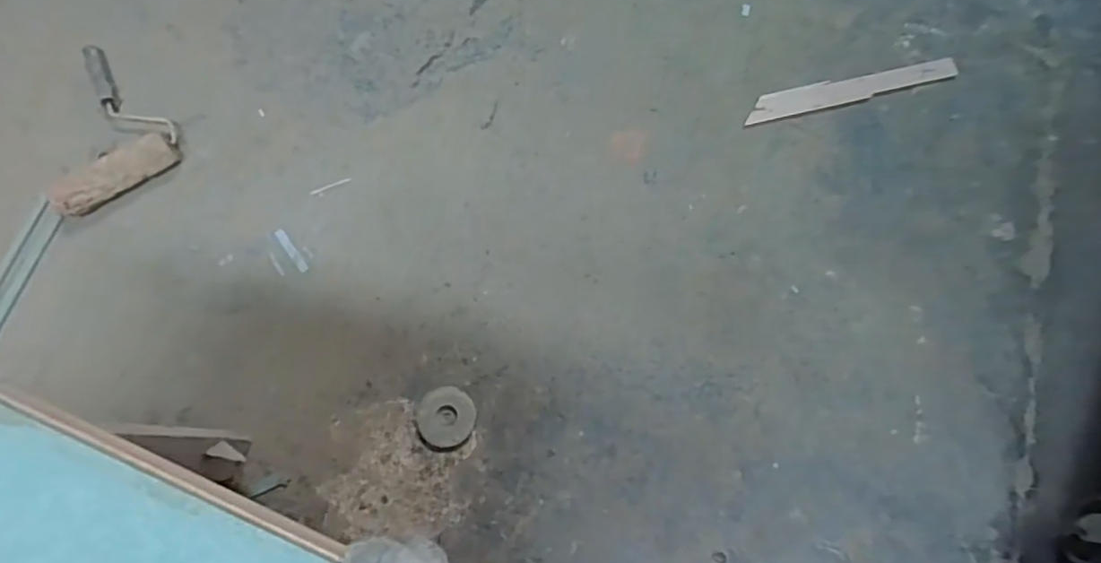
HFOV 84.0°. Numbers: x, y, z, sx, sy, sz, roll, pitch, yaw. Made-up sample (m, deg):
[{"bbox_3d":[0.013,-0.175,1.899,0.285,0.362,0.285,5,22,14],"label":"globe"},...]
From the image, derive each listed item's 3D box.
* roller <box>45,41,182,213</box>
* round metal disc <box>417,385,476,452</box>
[{"bbox_3d":[-0.921,-0.298,1.202,0.354,0.063,0.258,42,80,10],"label":"roller"},{"bbox_3d":[-0.186,0.244,1.090,0.101,0.007,0.109,0,76,1],"label":"round metal disc"}]

